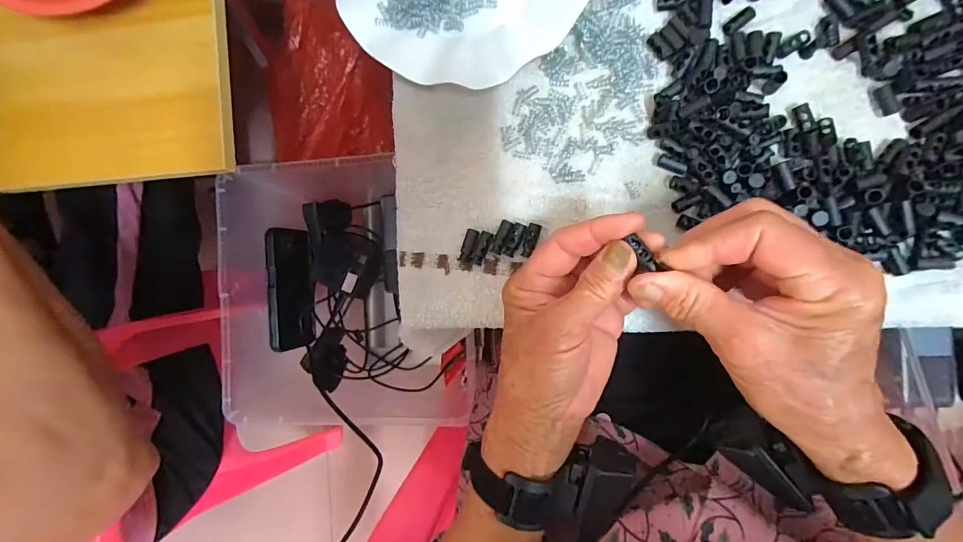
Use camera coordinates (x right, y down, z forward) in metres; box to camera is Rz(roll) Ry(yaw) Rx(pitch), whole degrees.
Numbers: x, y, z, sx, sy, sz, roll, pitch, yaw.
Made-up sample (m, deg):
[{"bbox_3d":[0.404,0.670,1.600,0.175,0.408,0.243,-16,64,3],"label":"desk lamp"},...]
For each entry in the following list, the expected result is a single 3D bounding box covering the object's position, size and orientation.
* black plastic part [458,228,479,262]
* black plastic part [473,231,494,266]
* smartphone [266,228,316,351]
[{"bbox_3d":[-0.009,-0.018,0.300,0.009,0.006,0.023,18,93,7],"label":"black plastic part"},{"bbox_3d":[0.001,-0.016,0.298,0.009,0.006,0.024,20,93,7],"label":"black plastic part"},{"bbox_3d":[-0.261,0.025,0.584,0.005,0.069,0.161,-3,90,29],"label":"smartphone"}]

